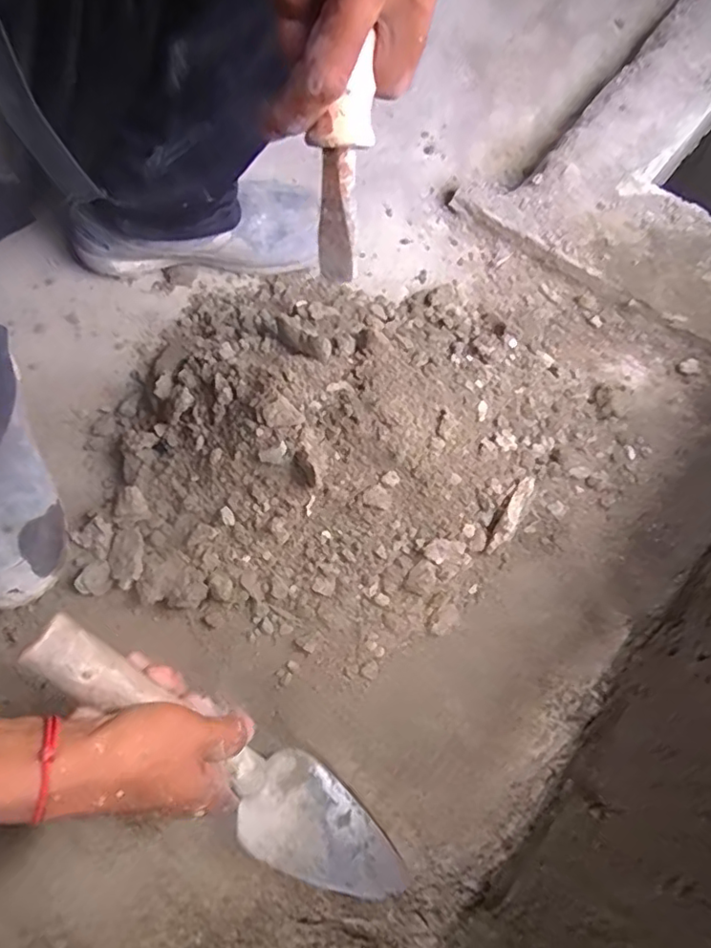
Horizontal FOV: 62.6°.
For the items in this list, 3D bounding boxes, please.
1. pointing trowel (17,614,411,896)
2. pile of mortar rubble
[{"bbox_3d":[-0.085,0.203,0.398,0.068,0.061,0.315,-48,115,-15],"label":"pointing trowel"},{"bbox_3d":[-0.018,-0.032,0.504,0.447,0.111,0.351,-36,76,-12],"label":"pile of mortar rubble"}]

